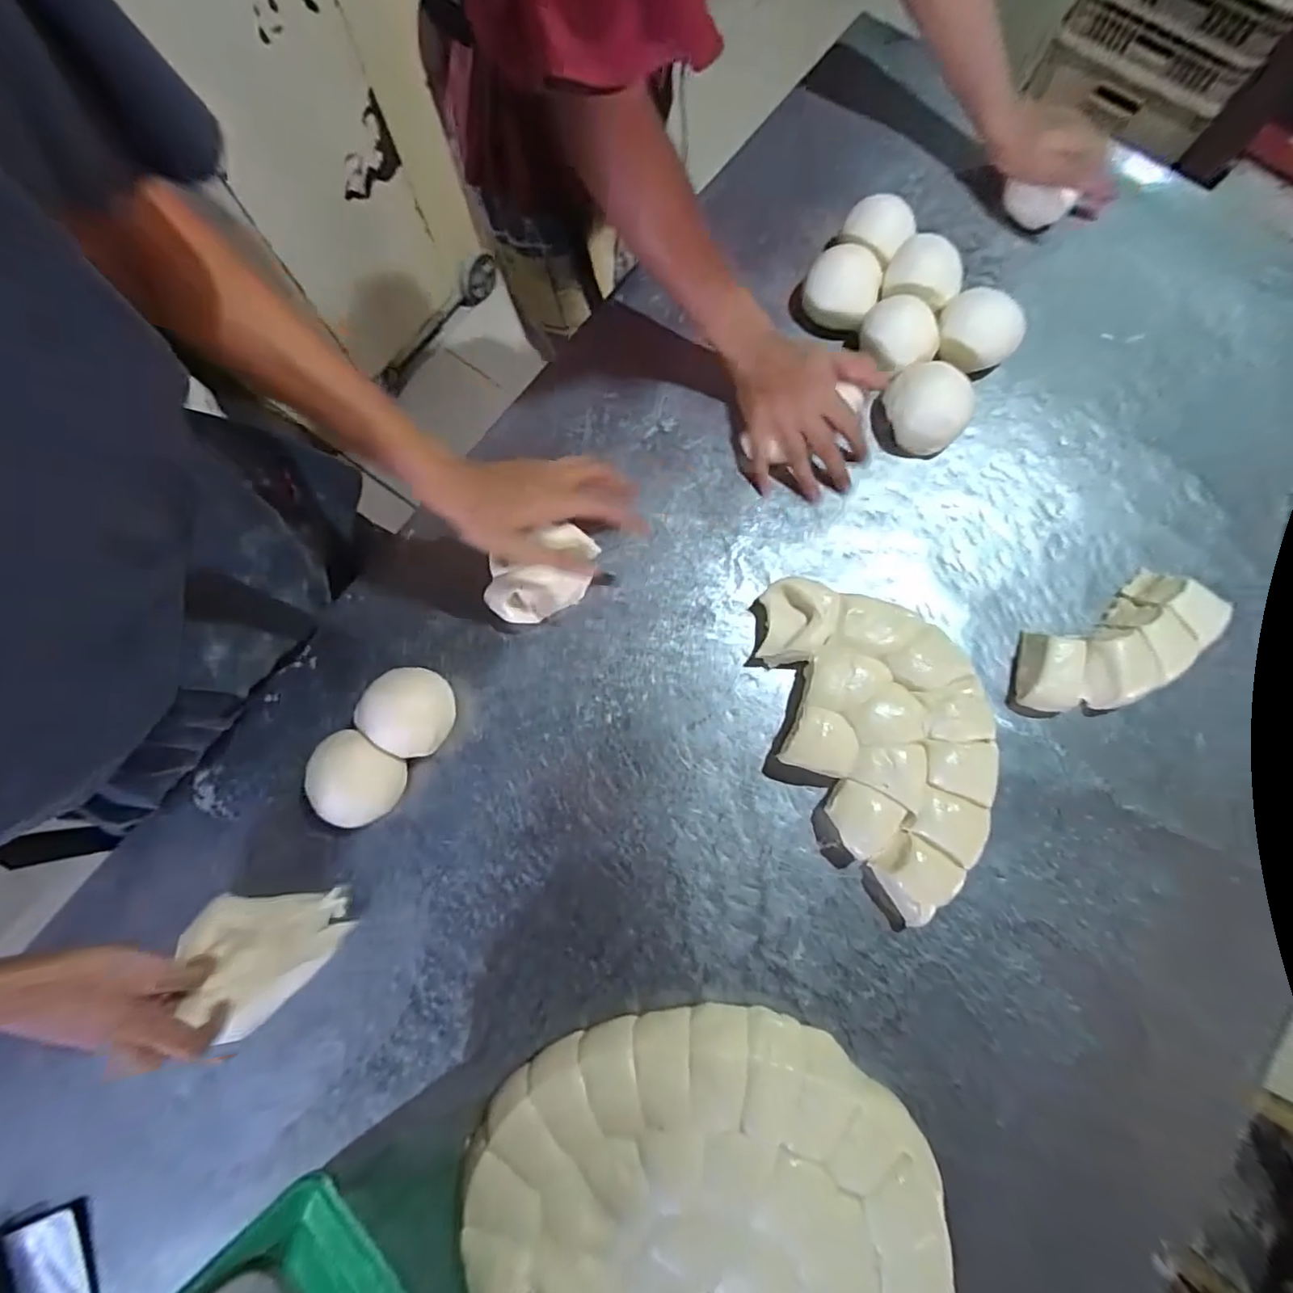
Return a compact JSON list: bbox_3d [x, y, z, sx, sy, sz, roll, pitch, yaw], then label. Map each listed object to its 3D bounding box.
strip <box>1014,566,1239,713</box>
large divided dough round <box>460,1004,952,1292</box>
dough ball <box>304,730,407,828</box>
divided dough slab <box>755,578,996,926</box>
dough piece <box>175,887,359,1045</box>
[{"bbox_3d":[0.432,0.000,0.527,0.198,0.050,0.093,-26,79,-5],"label":"strip"},{"bbox_3d":[0.041,0.448,0.431,0.334,0.053,0.305,0,78,1],"label":"large divided dough round"},{"bbox_3d":[-0.258,0.121,0.514,0.077,0.040,0.073,0,78,1],"label":"dough ball"},{"bbox_3d":[0.202,0.067,0.518,0.193,0.043,0.290,-36,80,-7],"label":"divided dough slab"},{"bbox_3d":[-0.311,0.256,0.470,0.110,0.042,0.098,-1,78,1],"label":"dough piece"}]

